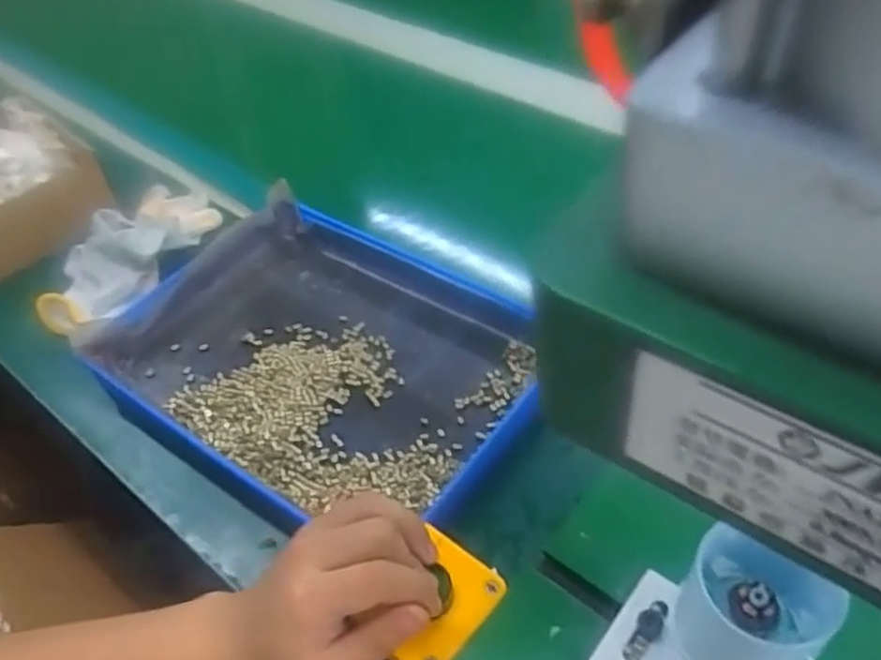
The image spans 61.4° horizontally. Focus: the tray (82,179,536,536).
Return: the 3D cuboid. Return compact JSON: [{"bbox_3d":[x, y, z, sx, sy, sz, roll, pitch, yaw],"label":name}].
[{"bbox_3d":[-0.085,0.014,0.582,0.317,0.038,0.265,24,53,25],"label":"tray"}]

